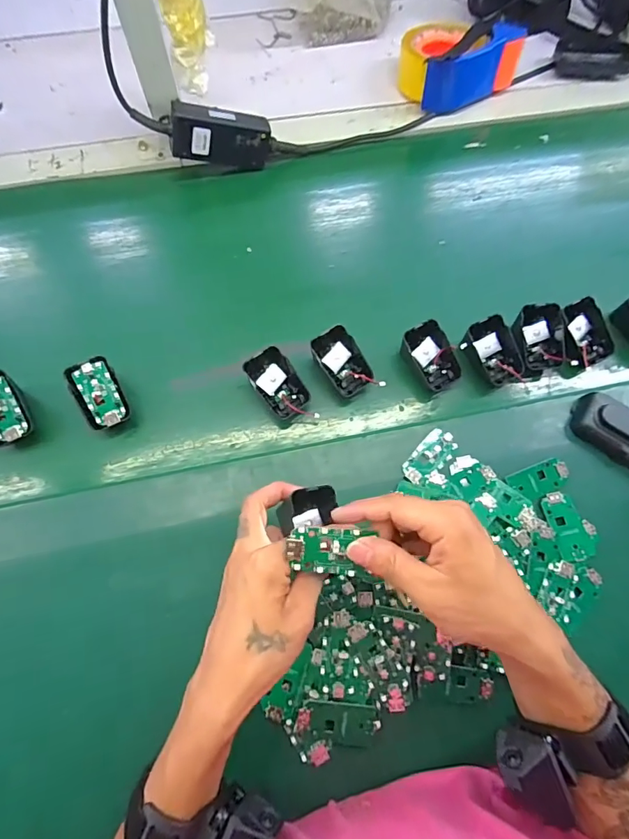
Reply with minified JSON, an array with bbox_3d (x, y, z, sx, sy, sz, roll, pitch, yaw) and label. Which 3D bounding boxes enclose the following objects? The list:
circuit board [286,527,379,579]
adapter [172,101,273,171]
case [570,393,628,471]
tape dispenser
[{"bbox_3d":[0.012,0.090,0.298,0.057,0.004,0.032,5,90,-8],"label":"circuit board"},{"bbox_3d":[-0.112,-0.339,0.529,0.117,0.052,0.035,-4,70,-24],"label":"adapter"},{"bbox_3d":[0.314,0.018,0.441,0.107,0.031,0.049,28,76,14],"label":"case"},{"bbox_3d":[0.183,-0.487,0.592,0.141,0.074,0.112,-23,70,-3],"label":"tape dispenser"}]

